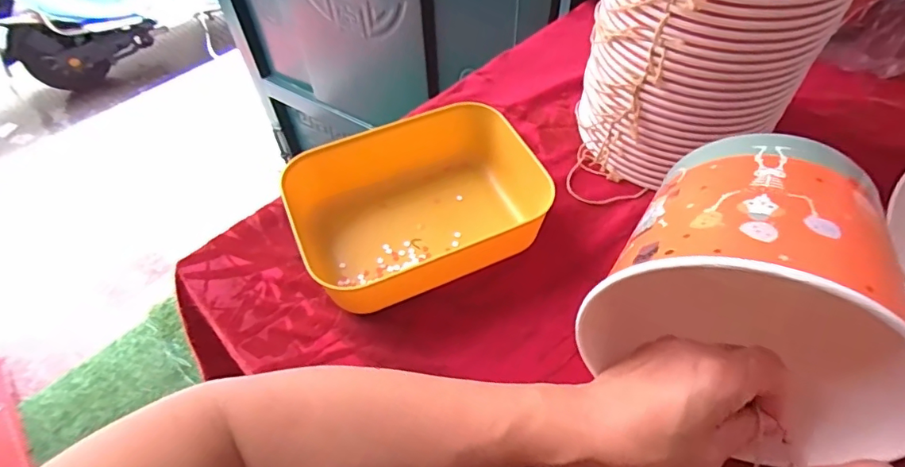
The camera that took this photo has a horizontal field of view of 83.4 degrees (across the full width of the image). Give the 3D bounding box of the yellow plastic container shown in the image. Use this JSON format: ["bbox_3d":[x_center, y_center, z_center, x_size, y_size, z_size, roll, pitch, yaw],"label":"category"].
[{"bbox_3d":[-0.018,-0.030,0.414,0.212,0.056,0.147,-25,56,-15],"label":"yellow plastic container"}]

